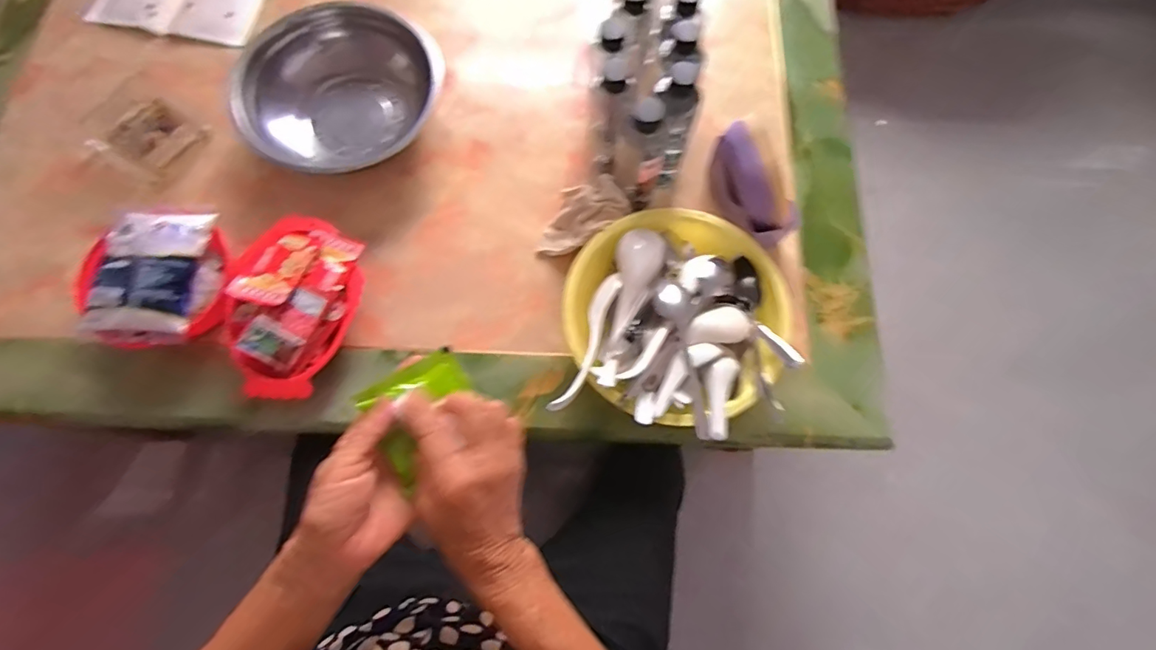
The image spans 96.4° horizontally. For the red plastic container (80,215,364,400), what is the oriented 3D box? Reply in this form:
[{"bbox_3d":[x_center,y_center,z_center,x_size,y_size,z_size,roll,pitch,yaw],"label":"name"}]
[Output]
[{"bbox_3d":[-0.411,-0.047,0.613,0.308,0.077,0.211,19,74,4],"label":"red plastic container"}]

